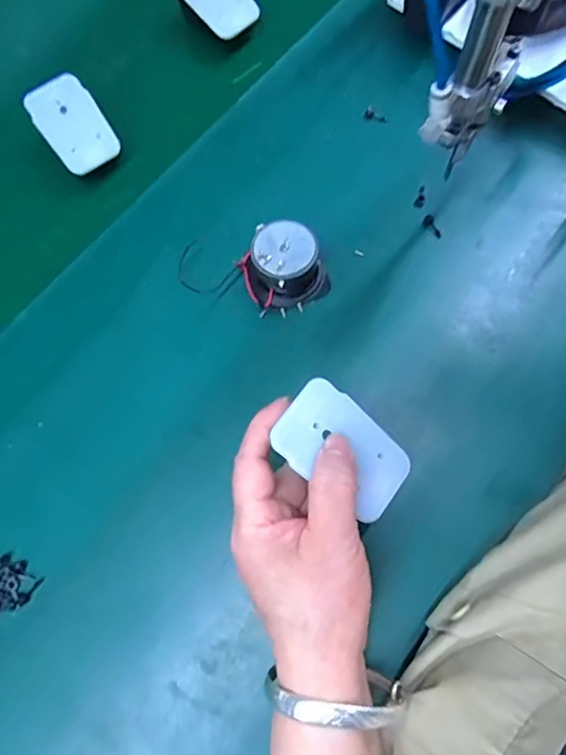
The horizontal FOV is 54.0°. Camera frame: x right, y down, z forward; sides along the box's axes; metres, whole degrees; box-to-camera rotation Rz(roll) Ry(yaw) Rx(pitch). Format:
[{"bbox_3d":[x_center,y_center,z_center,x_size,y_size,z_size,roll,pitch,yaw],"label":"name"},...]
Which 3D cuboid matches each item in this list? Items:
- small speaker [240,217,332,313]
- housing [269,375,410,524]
[{"bbox_3d":[0.000,-0.075,0.377,0.053,0.036,0.049,-1,72,2],"label":"small speaker"},{"bbox_3d":[0.031,0.035,0.276,0.068,0.004,0.044,39,69,-3],"label":"housing"}]

